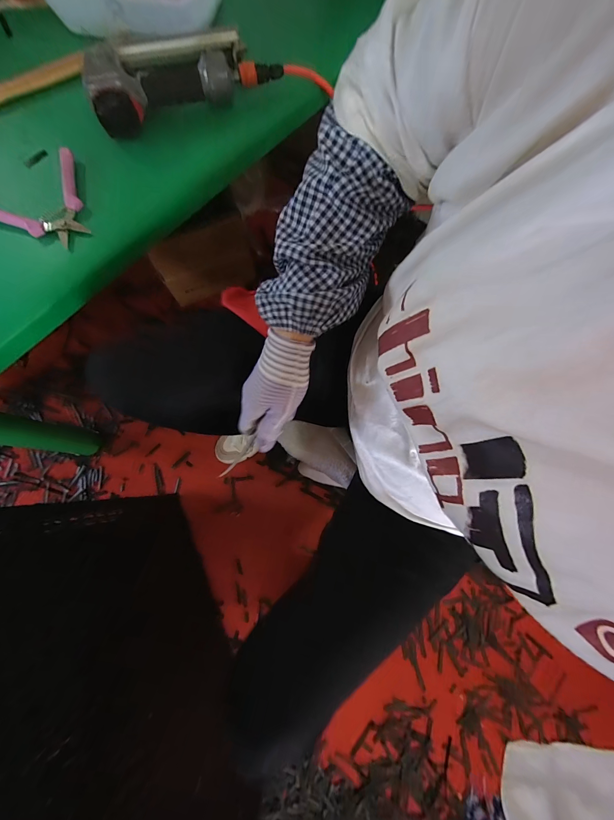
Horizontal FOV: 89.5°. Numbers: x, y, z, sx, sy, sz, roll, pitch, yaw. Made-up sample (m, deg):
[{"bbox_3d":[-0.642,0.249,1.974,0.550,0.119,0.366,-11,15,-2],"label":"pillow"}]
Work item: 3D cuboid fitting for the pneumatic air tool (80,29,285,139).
[{"bbox_3d":[-0.185,-0.493,0.445,0.259,0.054,0.111,-25,73,-6],"label":"pneumatic air tool"}]

